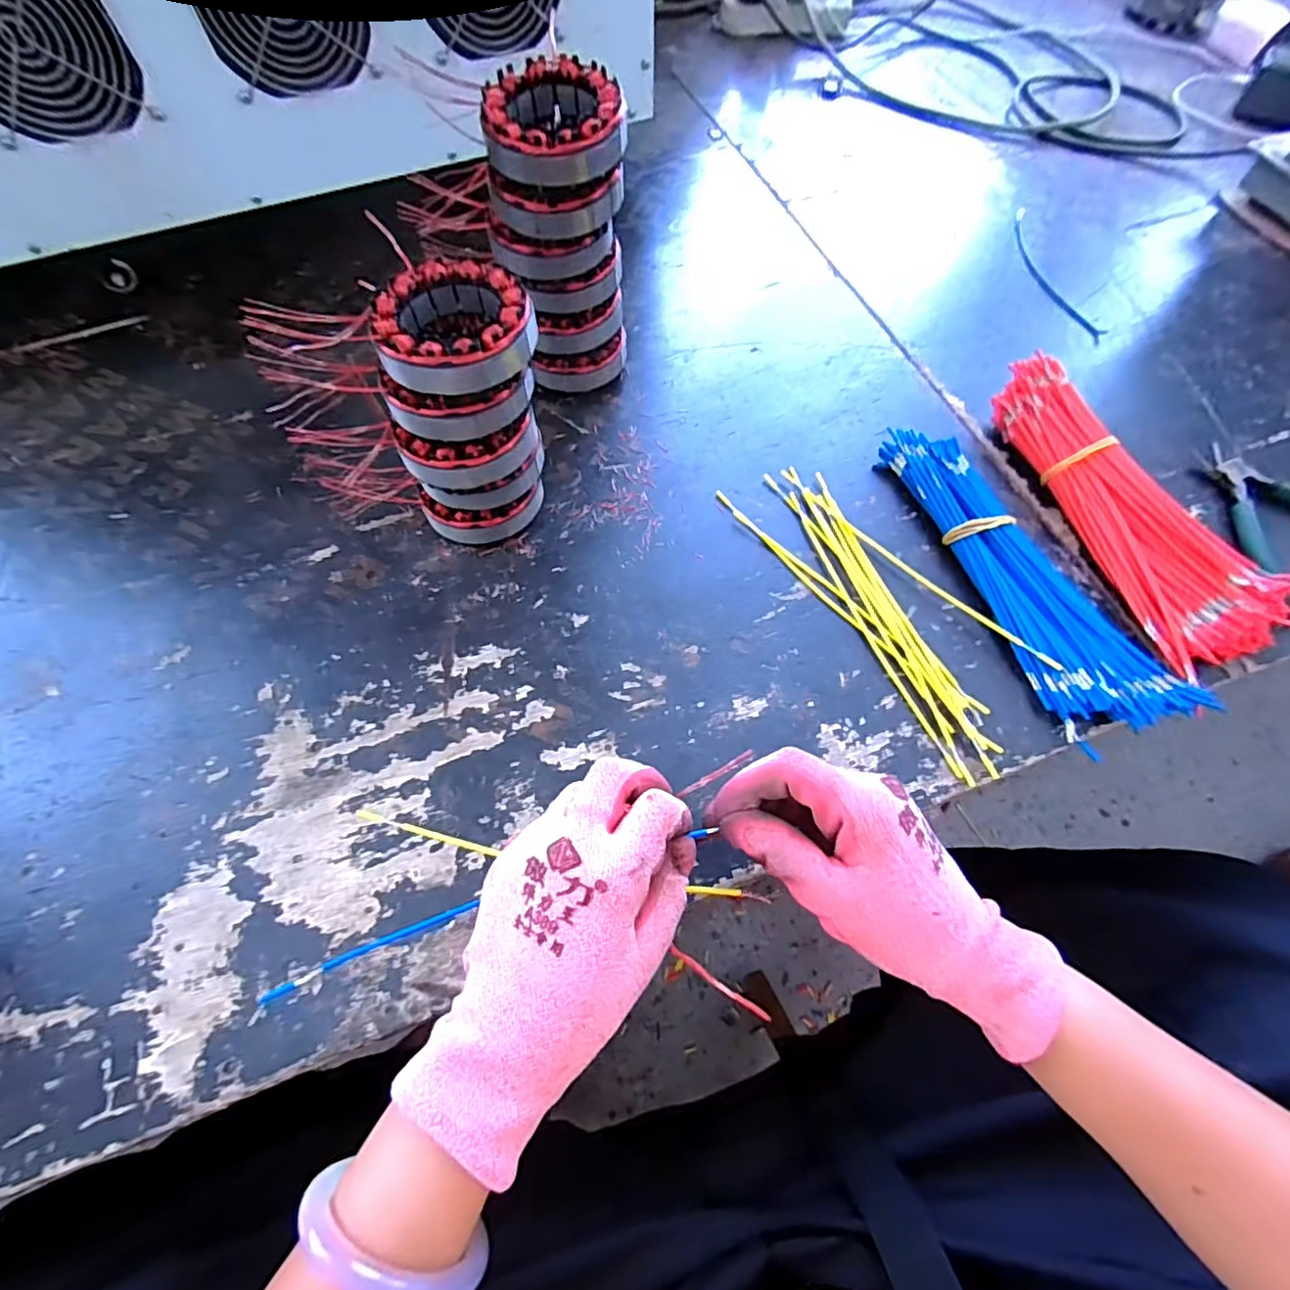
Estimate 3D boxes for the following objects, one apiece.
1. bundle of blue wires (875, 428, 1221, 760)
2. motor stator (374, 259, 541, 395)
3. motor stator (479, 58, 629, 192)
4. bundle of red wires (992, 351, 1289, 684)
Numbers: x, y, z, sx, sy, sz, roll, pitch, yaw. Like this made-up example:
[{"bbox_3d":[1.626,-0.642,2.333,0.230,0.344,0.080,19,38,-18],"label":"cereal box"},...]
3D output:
[{"bbox_3d":[0.262,-0.058,0.409,0.084,0.026,0.256,-18,66,-9],"label":"bundle of blue wires"},{"bbox_3d":[-0.107,-0.176,0.327,0.084,0.027,0.087,0,64,0],"label":"motor stator"},{"bbox_3d":[-0.058,-0.324,0.365,0.084,0.033,0.084,-16,66,-8],"label":"motor stator"},{"bbox_3d":[0.333,-0.100,0.419,0.086,0.045,0.252,-21,66,-10],"label":"bundle of red wires"}]

